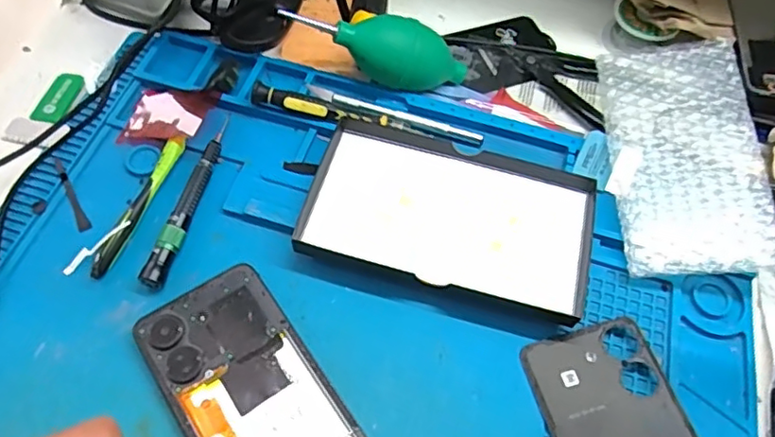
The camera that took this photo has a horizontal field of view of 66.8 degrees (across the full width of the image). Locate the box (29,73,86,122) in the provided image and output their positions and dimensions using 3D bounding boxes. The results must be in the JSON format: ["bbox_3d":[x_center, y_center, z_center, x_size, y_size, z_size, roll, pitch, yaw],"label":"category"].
[{"bbox_3d":[-0.240,-0.090,0.430,0.021,0.005,0.046,12,60,3],"label":"box"}]

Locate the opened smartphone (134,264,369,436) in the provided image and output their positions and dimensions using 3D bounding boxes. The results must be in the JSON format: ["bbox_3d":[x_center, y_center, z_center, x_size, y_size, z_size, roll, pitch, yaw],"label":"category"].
[{"bbox_3d":[-0.068,0.104,0.319,0.077,0.007,0.165,-29,66,-19],"label":"opened smartphone"}]

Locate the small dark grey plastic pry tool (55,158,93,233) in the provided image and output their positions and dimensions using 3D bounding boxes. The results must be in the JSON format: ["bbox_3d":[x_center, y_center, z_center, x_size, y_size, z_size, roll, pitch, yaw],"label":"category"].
[{"bbox_3d":[-0.210,-0.015,0.387,0.008,0.007,0.058,-29,64,-19],"label":"small dark grey plastic pry tool"}]

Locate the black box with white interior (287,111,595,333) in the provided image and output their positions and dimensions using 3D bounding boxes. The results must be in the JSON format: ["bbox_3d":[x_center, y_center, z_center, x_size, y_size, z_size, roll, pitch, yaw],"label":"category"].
[{"bbox_3d":[0.041,-0.005,0.382,0.177,0.017,0.103,15,60,5],"label":"black box with white interior"}]

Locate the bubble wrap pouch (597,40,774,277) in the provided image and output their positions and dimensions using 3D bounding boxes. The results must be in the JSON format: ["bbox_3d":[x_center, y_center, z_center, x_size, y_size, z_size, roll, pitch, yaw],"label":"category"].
[{"bbox_3d":[0.201,-0.046,0.400,0.092,0.010,0.174,-4,65,12],"label":"bubble wrap pouch"}]

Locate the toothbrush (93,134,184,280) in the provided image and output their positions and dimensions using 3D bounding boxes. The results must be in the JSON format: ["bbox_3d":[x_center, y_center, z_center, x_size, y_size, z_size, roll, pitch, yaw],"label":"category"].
[{"bbox_3d":[-0.159,-0.010,0.380,0.011,0.015,0.106,20,61,8],"label":"toothbrush"}]

